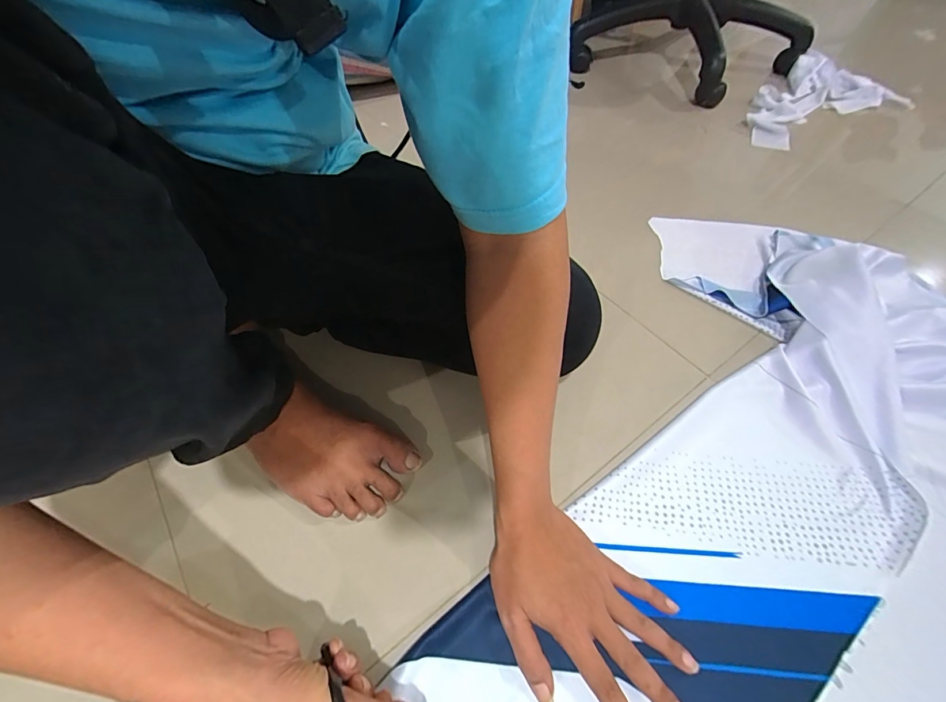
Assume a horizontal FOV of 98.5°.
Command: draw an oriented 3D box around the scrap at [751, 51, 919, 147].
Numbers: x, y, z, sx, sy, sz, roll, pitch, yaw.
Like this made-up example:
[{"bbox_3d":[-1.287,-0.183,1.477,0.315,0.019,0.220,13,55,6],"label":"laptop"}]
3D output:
[{"bbox_3d":[0.712,-0.548,0.874,0.313,0.071,0.221,-16,54,-11],"label":"scrap"}]

